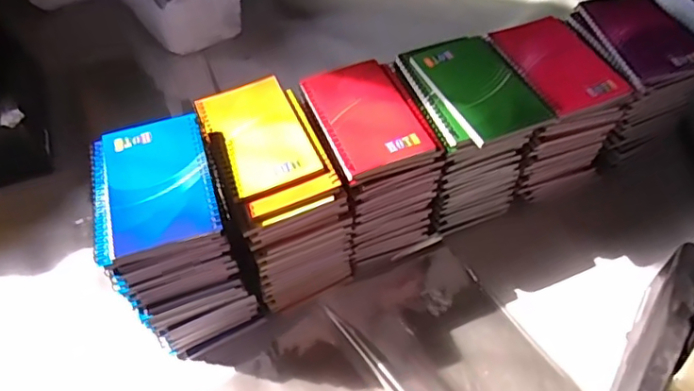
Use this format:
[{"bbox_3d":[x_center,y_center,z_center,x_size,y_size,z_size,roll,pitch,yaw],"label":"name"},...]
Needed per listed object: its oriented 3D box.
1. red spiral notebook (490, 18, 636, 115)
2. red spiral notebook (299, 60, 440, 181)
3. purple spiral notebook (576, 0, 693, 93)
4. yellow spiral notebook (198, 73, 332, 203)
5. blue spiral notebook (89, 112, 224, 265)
[{"bbox_3d":[0.209,-0.134,0.569,0.086,0.014,0.128,-21,56,-13],"label":"red spiral notebook"},{"bbox_3d":[0.015,-0.078,0.533,0.085,0.014,0.126,-20,55,-12],"label":"red spiral notebook"},{"bbox_3d":[0.315,-0.167,0.600,0.101,0.018,0.135,-13,54,-8],"label":"purple spiral notebook"},{"bbox_3d":[-0.082,-0.057,0.521,0.084,0.008,0.134,-21,56,-13],"label":"yellow spiral notebook"},{"bbox_3d":[-0.159,-0.011,0.467,0.095,0.013,0.128,-15,55,-9],"label":"blue spiral notebook"}]

